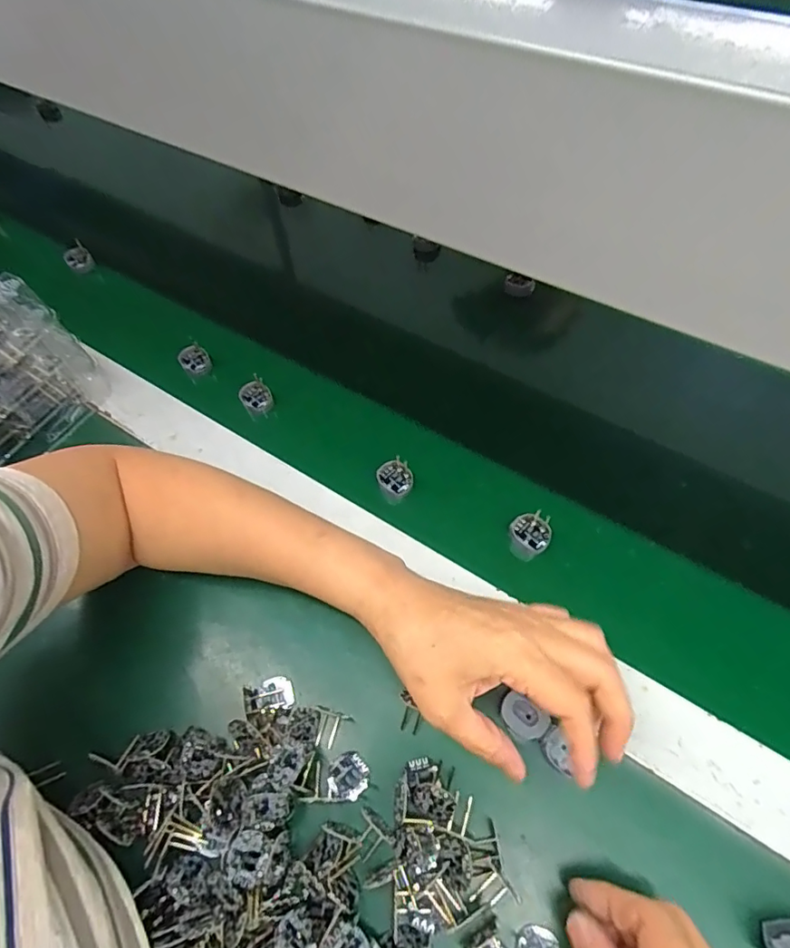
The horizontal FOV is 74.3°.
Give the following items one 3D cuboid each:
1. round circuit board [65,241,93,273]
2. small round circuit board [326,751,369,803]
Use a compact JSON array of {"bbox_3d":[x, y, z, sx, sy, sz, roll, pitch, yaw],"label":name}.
[{"bbox_3d":[-0.358,-0.244,0.591,0.027,0.030,0.009,-44,27,-13],"label":"round circuit board"},{"bbox_3d":[-0.028,0.181,0.311,0.024,0.007,0.025,-2,58,3],"label":"small round circuit board"}]

